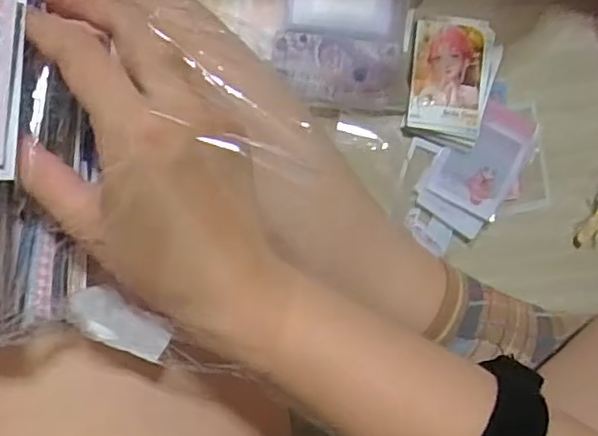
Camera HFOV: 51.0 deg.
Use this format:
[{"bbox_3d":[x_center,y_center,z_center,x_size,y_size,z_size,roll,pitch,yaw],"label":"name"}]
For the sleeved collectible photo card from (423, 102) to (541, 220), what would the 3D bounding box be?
[{"bbox_3d":[0.142,-0.046,0.480,0.060,0.008,0.082,27,99,-7],"label":"sleeved collectible photo card"}]

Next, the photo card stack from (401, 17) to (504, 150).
[{"bbox_3d":[0.116,-0.103,0.473,0.066,0.014,0.094,8,92,-8],"label":"photo card stack"}]

